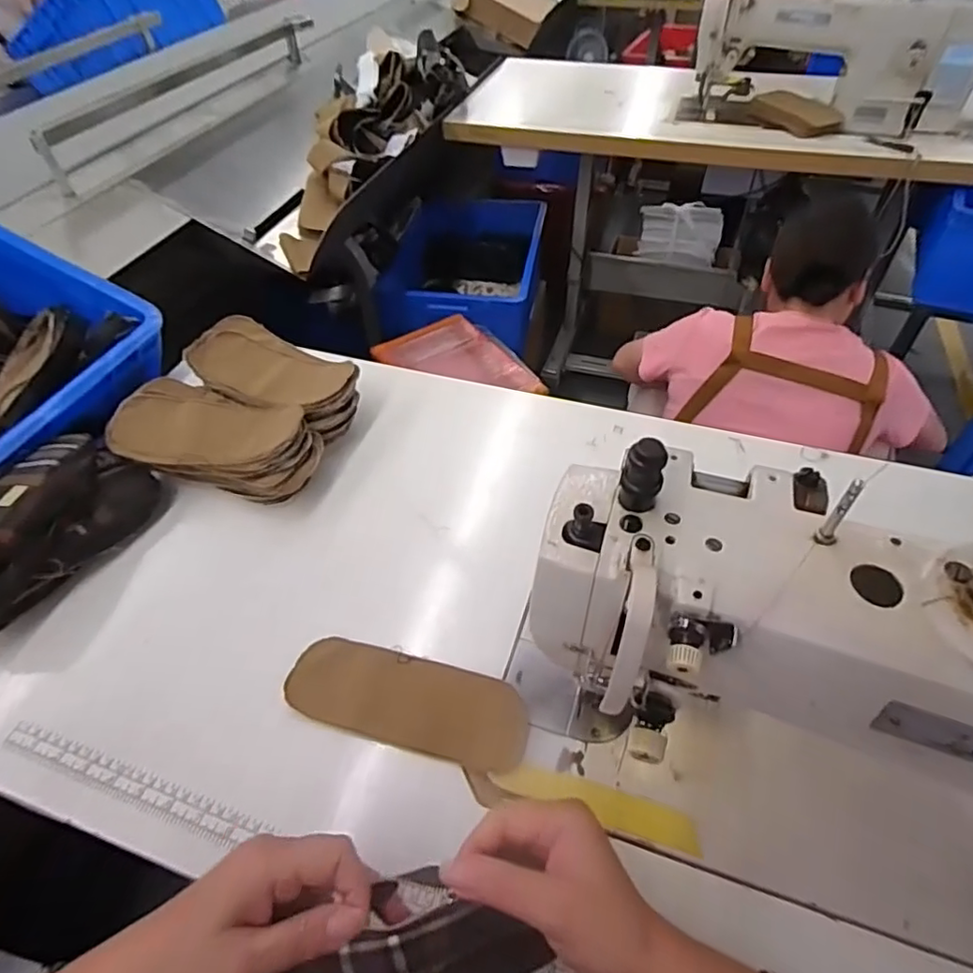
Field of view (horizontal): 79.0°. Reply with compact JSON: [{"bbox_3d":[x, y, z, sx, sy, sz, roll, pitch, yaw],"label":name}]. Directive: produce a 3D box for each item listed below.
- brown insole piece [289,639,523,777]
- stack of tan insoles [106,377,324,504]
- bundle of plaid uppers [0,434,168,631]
[{"bbox_3d":[-0.062,0.166,0.460,0.187,0.008,0.066,12,58,11],"label":"brown insole piece"},{"bbox_3d":[-0.270,-0.051,0.608,0.202,0.052,0.103,9,50,10],"label":"stack of tan insoles"},{"bbox_3d":[-0.418,0.044,0.531,0.102,0.074,0.224,21,53,19],"label":"bundle of plaid uppers"}]

